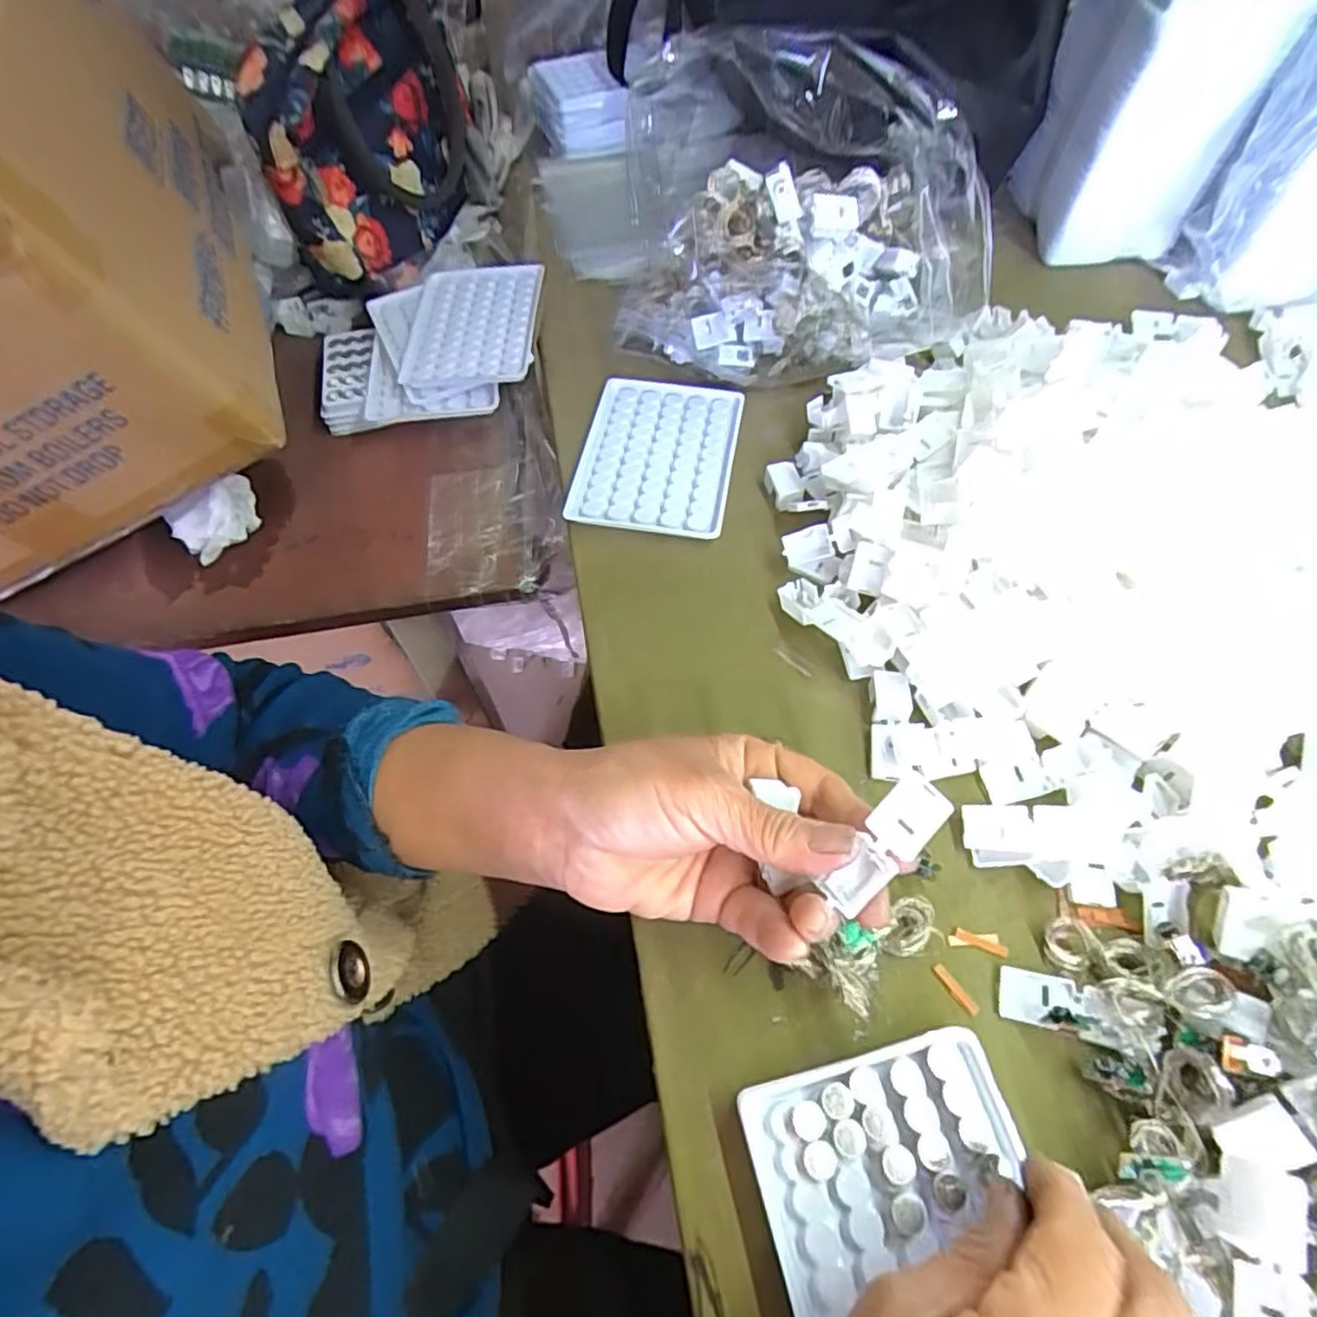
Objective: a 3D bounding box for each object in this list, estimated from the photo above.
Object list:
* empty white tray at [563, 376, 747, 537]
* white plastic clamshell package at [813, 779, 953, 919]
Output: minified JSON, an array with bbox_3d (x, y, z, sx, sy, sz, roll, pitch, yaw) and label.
[{"bbox_3d":[0.000,-0.130,0.440,0.095,0.015,0.123,7,59,8],"label":"empty white tray"},{"bbox_3d":[0.081,0.067,0.246,0.019,0.010,0.055,41,81,24],"label":"white plastic clamshell package"}]

